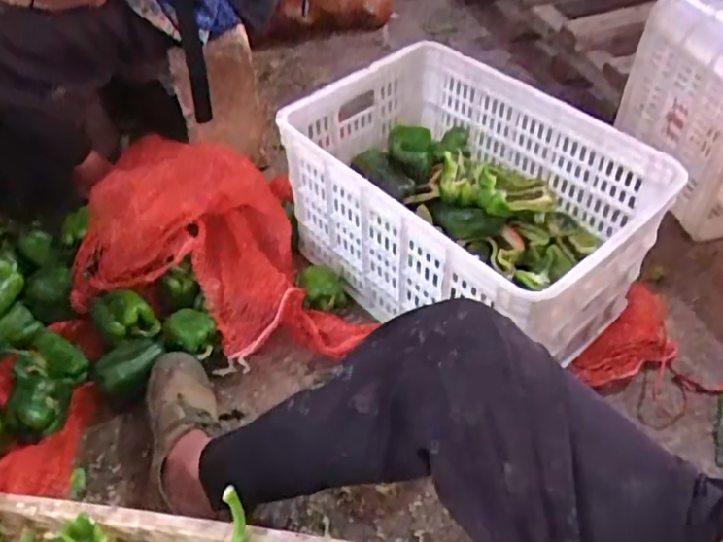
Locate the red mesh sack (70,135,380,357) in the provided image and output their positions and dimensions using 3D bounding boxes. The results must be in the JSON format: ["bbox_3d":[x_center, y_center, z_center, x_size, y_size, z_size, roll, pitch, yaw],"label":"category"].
[{"bbox_3d":[-0.211,-0.056,1.069,0.544,0.150,0.357,14,51,13],"label":"red mesh sack"}]

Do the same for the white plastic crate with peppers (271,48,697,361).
[{"bbox_3d":[0.158,-0.103,1.005,0.338,0.265,0.522,-35,56,-25],"label":"white plastic crate with peppers"}]

